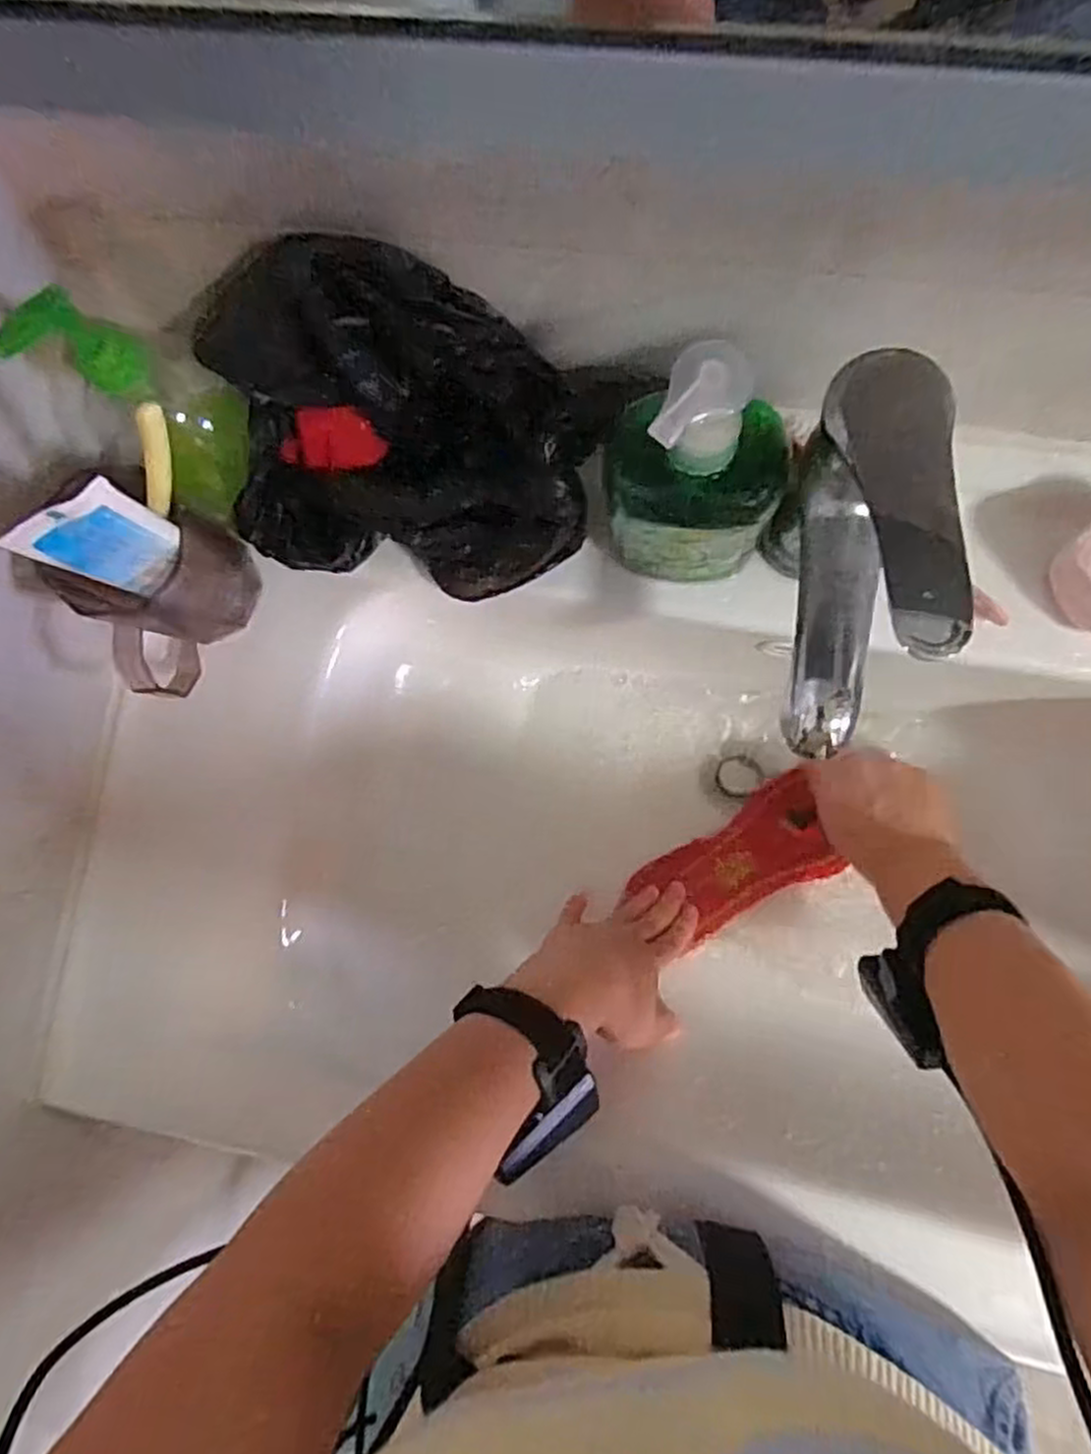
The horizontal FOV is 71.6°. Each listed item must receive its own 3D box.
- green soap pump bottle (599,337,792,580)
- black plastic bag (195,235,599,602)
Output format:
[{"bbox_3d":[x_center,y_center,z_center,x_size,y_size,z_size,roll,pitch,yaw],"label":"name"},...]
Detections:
[{"bbox_3d":[0.070,-0.111,0.349,0.080,0.149,0.049,-7,84,6],"label":"green soap pump bottle"},{"bbox_3d":[-0.078,-0.151,0.400,0.199,0.113,0.128,13,87,8],"label":"black plastic bag"}]

